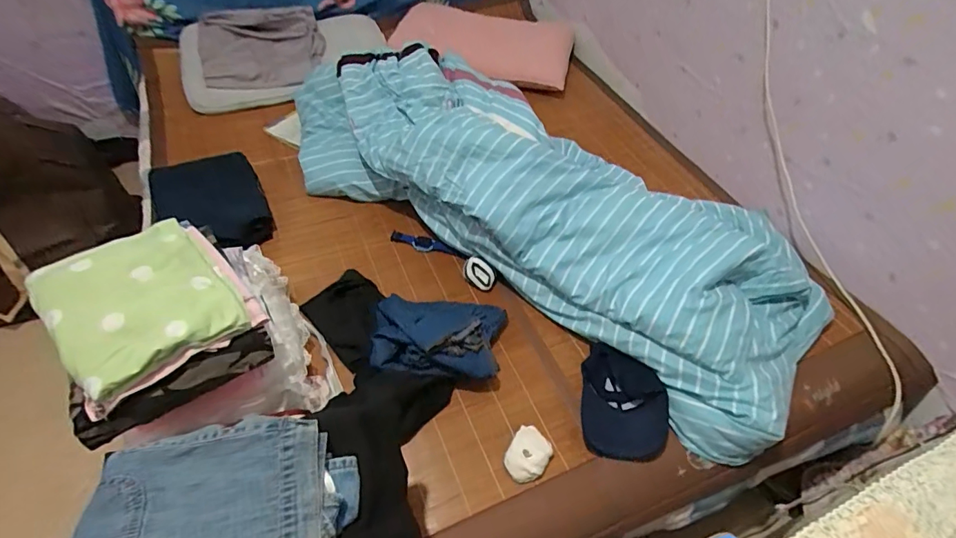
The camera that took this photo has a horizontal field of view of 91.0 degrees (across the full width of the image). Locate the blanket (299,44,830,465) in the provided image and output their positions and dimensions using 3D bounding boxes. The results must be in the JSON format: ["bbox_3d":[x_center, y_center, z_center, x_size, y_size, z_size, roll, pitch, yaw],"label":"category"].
[{"bbox_3d":[0.095,-0.230,1.182,1.477,0.263,0.585,32,57,22],"label":"blanket"}]

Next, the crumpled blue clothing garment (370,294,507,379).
[{"bbox_3d":[-0.081,0.131,0.980,0.275,0.122,0.211,3,51,0],"label":"crumpled blue clothing garment"}]

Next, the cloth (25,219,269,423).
[{"bbox_3d":[-0.514,0.036,0.726,0.241,0.077,0.271,-34,60,-26],"label":"cloth"}]

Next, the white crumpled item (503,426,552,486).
[{"bbox_3d":[0.093,0.342,0.868,0.078,0.036,0.100,26,55,18],"label":"white crumpled item"}]

